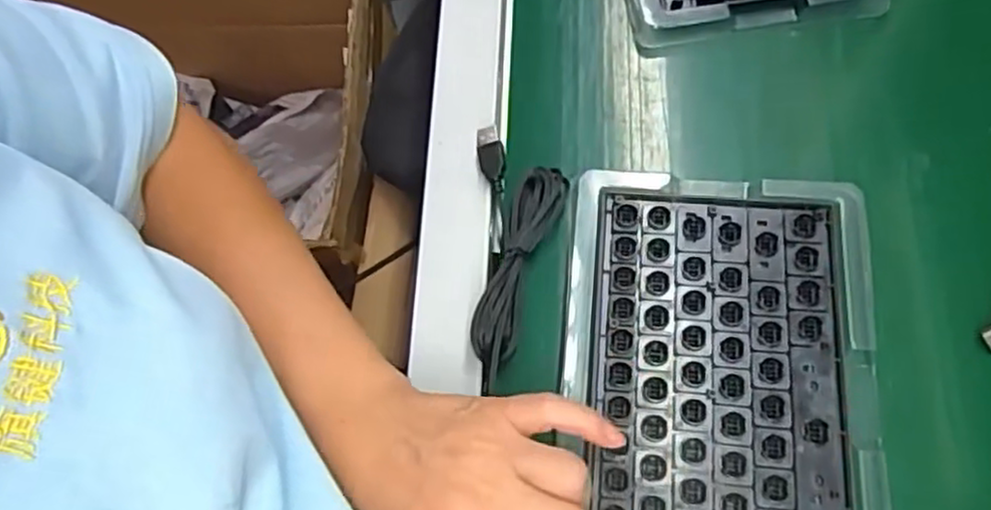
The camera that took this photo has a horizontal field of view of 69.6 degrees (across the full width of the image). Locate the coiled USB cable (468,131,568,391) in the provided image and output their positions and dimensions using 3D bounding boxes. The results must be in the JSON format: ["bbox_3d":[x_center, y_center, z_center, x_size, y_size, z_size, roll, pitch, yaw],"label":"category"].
[{"bbox_3d":[0.014,-0.004,0.396,0.050,0.017,0.151,0,69,2],"label":"coiled USB cable"}]

